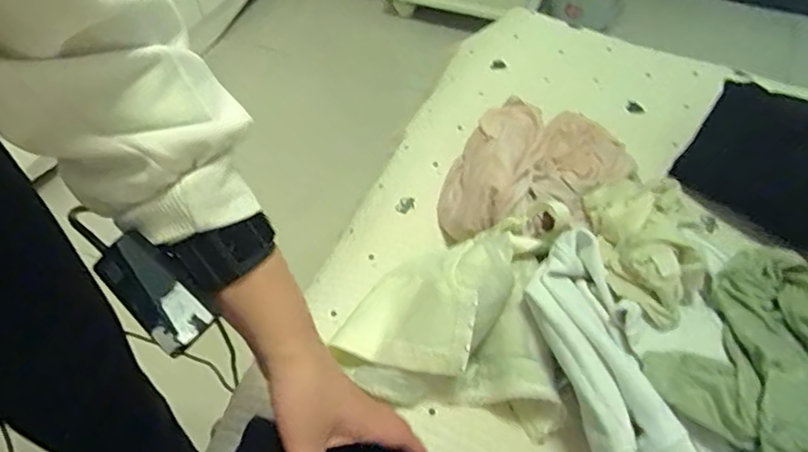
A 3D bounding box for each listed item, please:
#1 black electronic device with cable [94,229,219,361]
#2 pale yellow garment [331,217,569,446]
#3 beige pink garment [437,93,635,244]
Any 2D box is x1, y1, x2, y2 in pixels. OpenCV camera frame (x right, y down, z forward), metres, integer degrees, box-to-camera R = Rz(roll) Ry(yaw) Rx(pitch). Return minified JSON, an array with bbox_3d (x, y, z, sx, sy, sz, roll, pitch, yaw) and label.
[{"bbox_3d":[-0.138,0.038,0.315,0.067,0.019,0.029,45,61,-3],"label":"black electronic device with cable"},{"bbox_3d":[0.034,0.096,0.503,0.187,0.095,0.160,-6,51,-2],"label":"pale yellow garment"},{"bbox_3d":[0.152,-0.067,0.622,0.152,0.100,0.251,32,60,25],"label":"beige pink garment"}]

